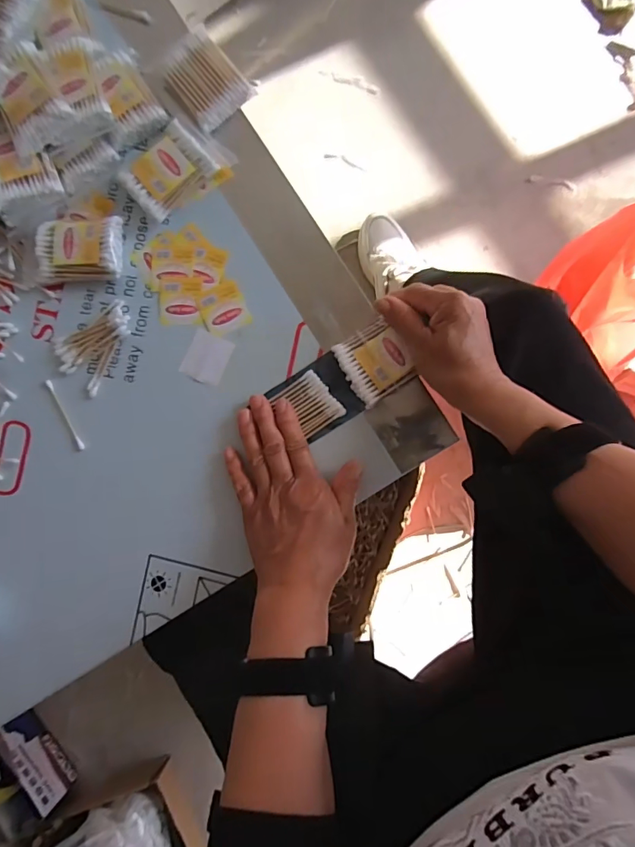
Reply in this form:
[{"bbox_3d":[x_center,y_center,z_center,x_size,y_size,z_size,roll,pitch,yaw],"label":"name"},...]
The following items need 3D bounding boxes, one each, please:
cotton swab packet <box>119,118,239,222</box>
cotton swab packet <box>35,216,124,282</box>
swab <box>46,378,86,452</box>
[{"bbox_3d":[-0.127,-0.228,0.406,0.088,0.025,0.054,-44,85,2],"label":"cotton swab packet"},{"bbox_3d":[-0.214,-0.157,0.415,0.074,0.023,0.053,-2,88,5],"label":"cotton swab packet"},{"bbox_3d":[-0.232,-0.008,0.419,0.006,0.004,0.072,-28,85,4],"label":"swab"}]

